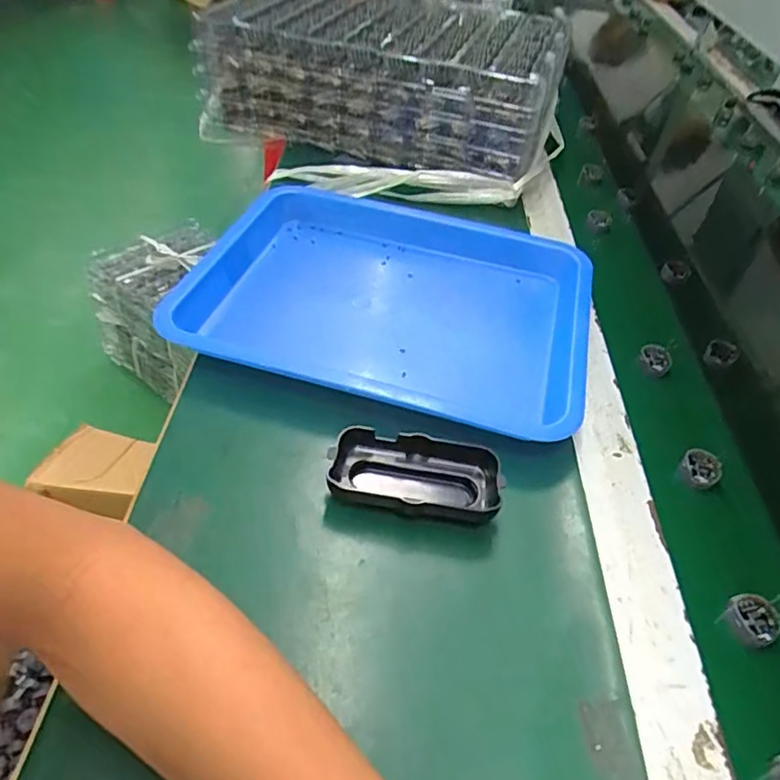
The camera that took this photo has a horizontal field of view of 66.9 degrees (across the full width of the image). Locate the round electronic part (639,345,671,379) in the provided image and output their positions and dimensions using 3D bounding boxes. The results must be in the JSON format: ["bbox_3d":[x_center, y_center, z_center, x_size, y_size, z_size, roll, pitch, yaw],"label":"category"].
[{"bbox_3d":[0.234,-0.026,0.520,0.026,0.014,0.027,4,45,-4],"label":"round electronic part"}]

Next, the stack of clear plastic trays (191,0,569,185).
[{"bbox_3d":[-0.001,-0.401,0.757,0.418,0.128,0.314,18,46,10],"label":"stack of clear plastic trays"}]

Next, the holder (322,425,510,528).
[{"bbox_3d":[0.016,0.057,0.390,0.109,0.024,0.055,8,45,0],"label":"holder"}]

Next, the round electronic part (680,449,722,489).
[{"bbox_3d":[0.229,0.058,0.437,0.026,0.013,0.027,4,45,-4],"label":"round electronic part"}]

